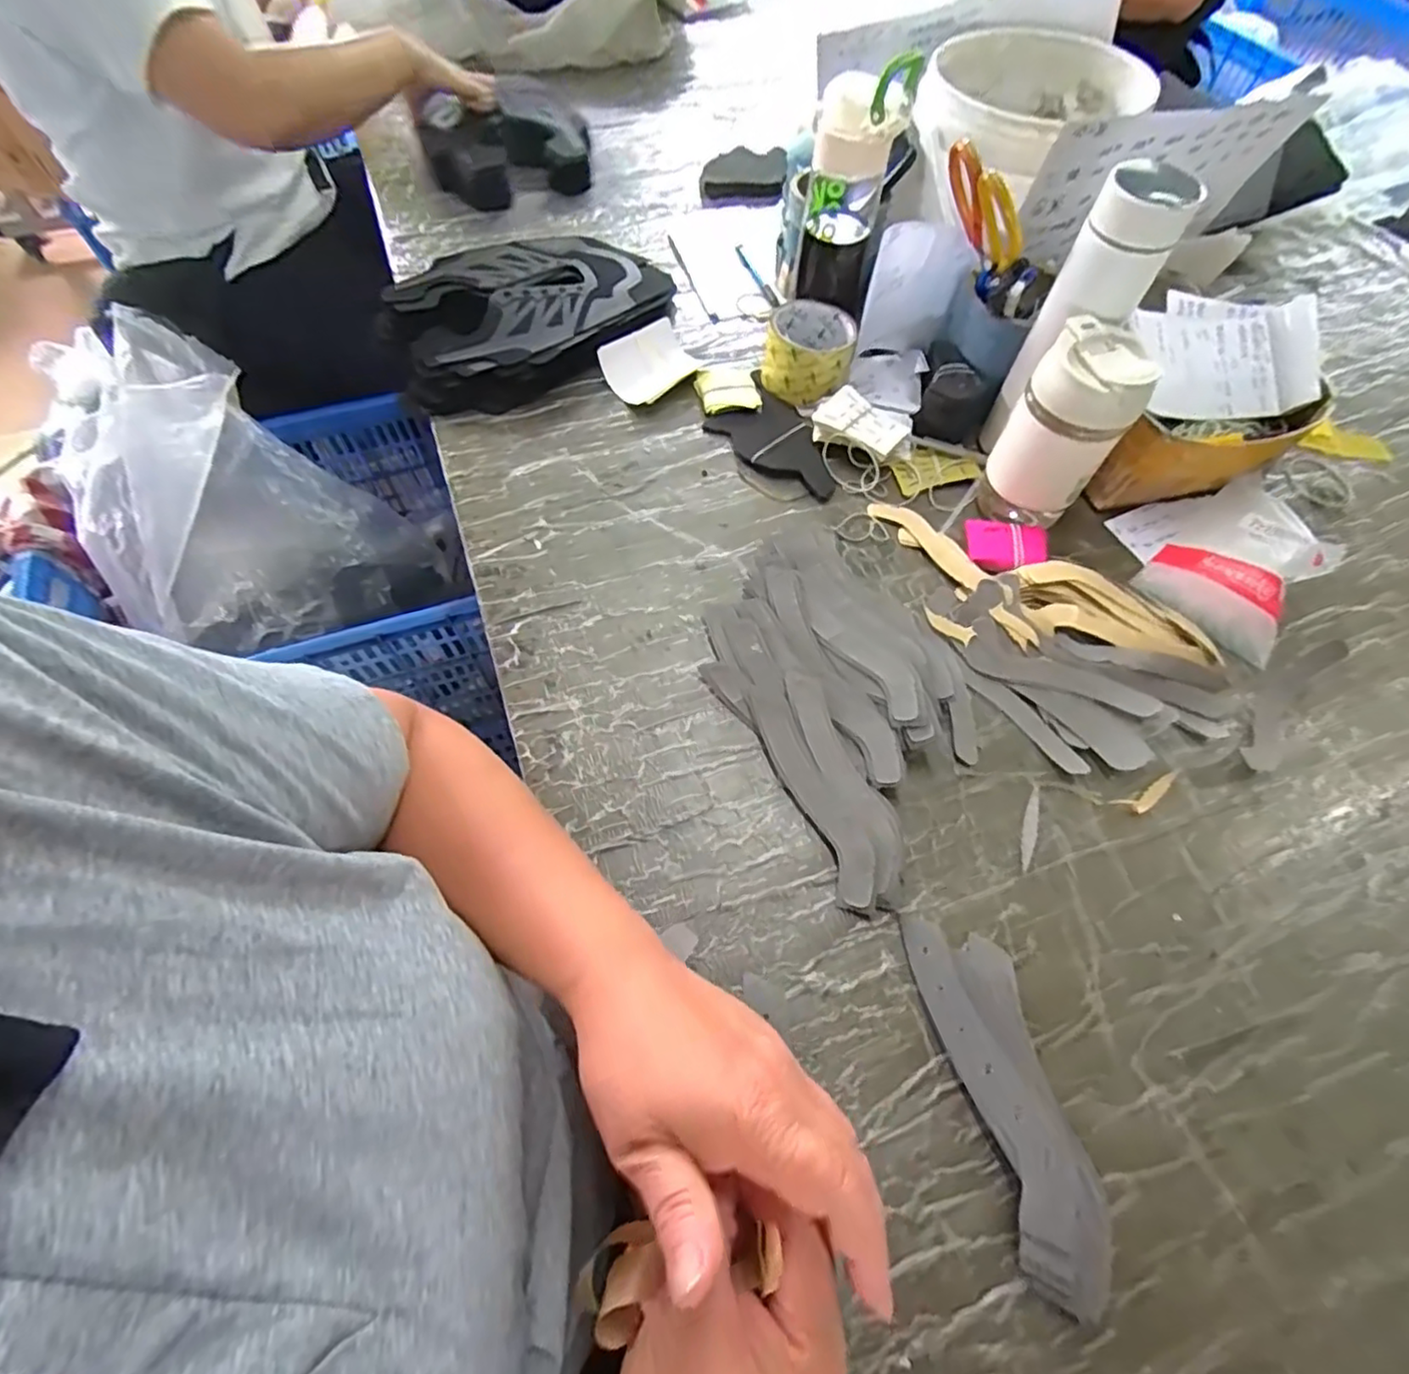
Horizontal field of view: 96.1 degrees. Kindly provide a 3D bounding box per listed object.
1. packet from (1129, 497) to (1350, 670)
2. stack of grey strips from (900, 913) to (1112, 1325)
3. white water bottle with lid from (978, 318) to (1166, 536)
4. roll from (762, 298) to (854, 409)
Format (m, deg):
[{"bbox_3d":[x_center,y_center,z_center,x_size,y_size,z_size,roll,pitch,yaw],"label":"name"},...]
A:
[{"bbox_3d":[0.480,-0.113,0.550,0.180,0.046,0.114,-36,68,-19],"label":"packet"},{"bbox_3d":[0.176,0.229,0.363,0.059,0.025,0.192,-10,62,-7],"label":"stack of grey strips"},{"bbox_3d":[0.294,-0.207,0.528,0.082,0.153,0.073,32,65,15],"label":"white water bottle with lid"},{"bbox_3d":[0.106,-0.341,0.653,0.086,0.059,0.096,9,61,3],"label":"roll"}]

